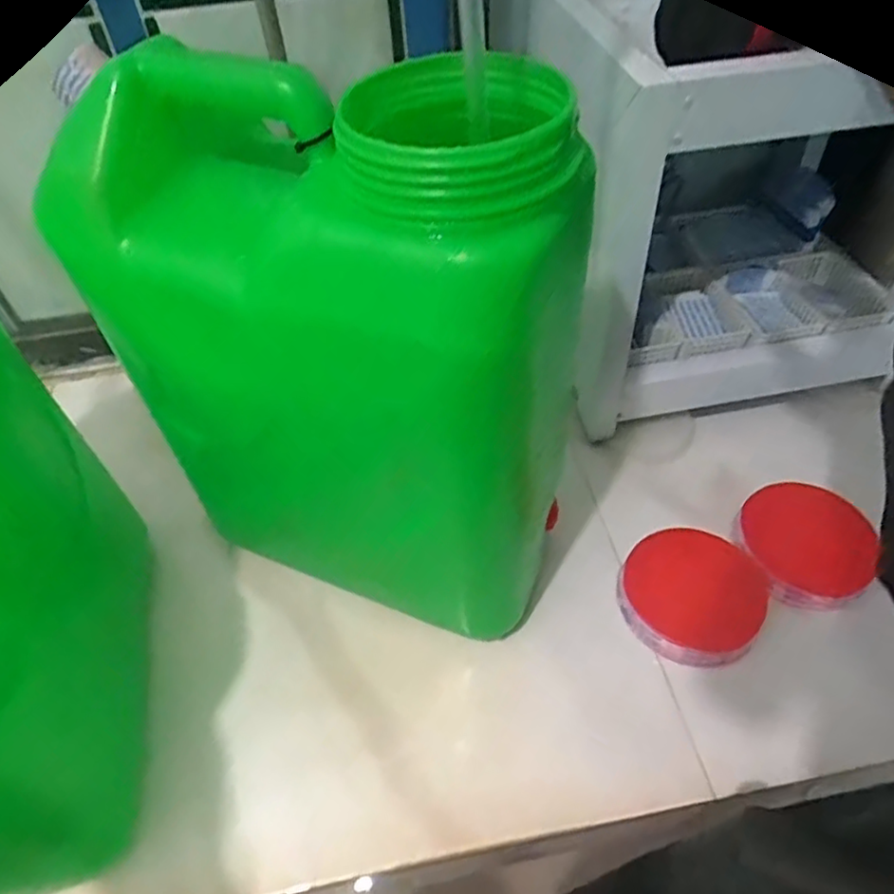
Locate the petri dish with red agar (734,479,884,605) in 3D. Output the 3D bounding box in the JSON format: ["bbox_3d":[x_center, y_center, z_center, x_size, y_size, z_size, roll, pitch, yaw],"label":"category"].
[{"bbox_3d":[0.328,0.087,0.600,0.117,0.018,0.116,-2,49,2],"label":"petri dish with red agar"}]

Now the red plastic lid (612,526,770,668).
[{"bbox_3d":[0.213,0.125,0.570,0.114,0.034,0.116,31,58,26],"label":"red plastic lid"}]

